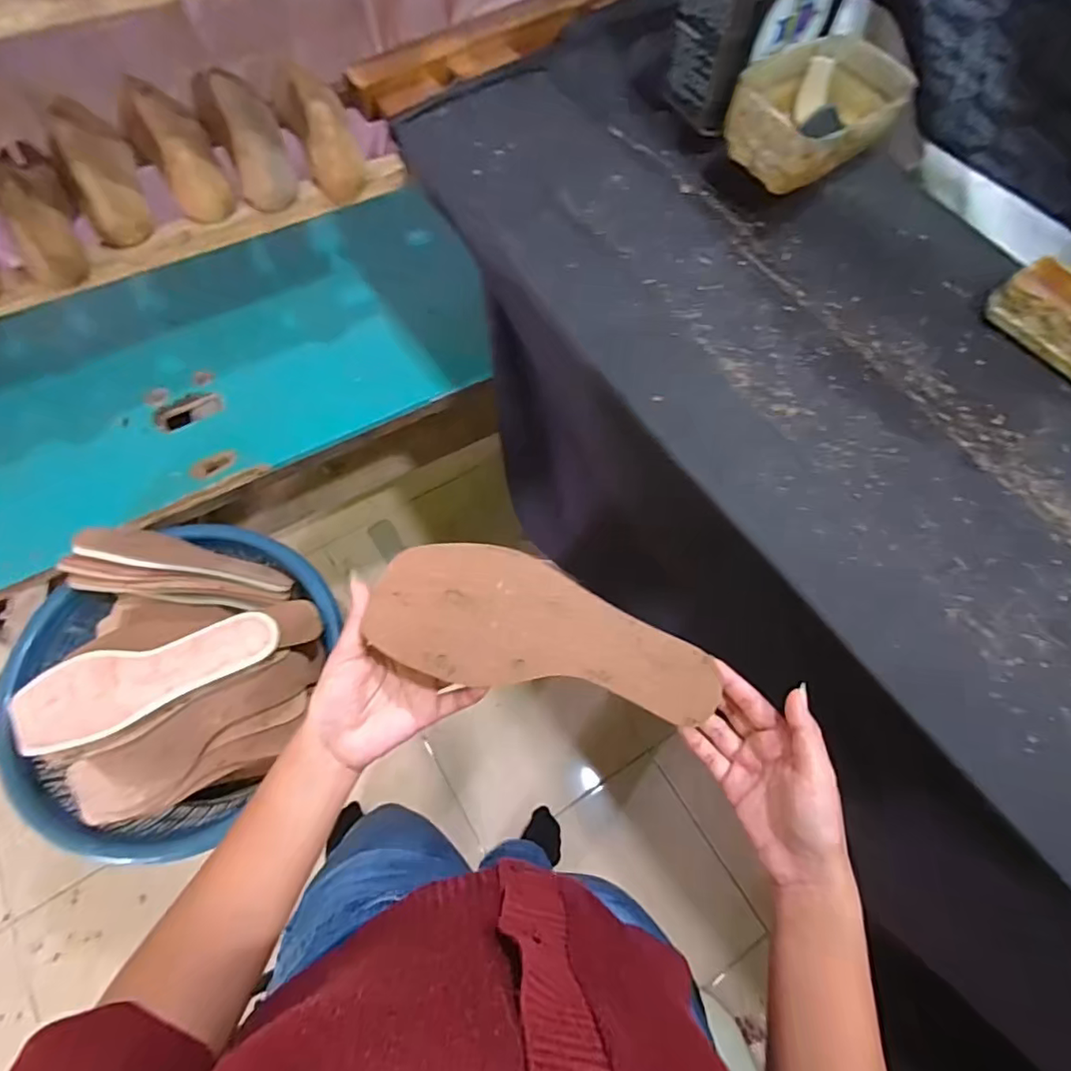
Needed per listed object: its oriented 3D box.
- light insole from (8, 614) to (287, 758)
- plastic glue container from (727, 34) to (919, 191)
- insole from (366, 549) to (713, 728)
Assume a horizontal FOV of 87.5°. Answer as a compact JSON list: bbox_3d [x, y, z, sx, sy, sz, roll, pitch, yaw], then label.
[{"bbox_3d":[-0.399,0.148,0.585,0.241,0.017,0.081,-17,79,-19],"label":"light insole"},{"bbox_3d":[0.304,-0.462,0.615,0.181,0.079,0.137,-38,75,-17],"label":"plastic glue container"},{"bbox_3d":[0.014,0.065,0.359,0.230,0.035,0.079,17,67,-8],"label":"insole"}]

